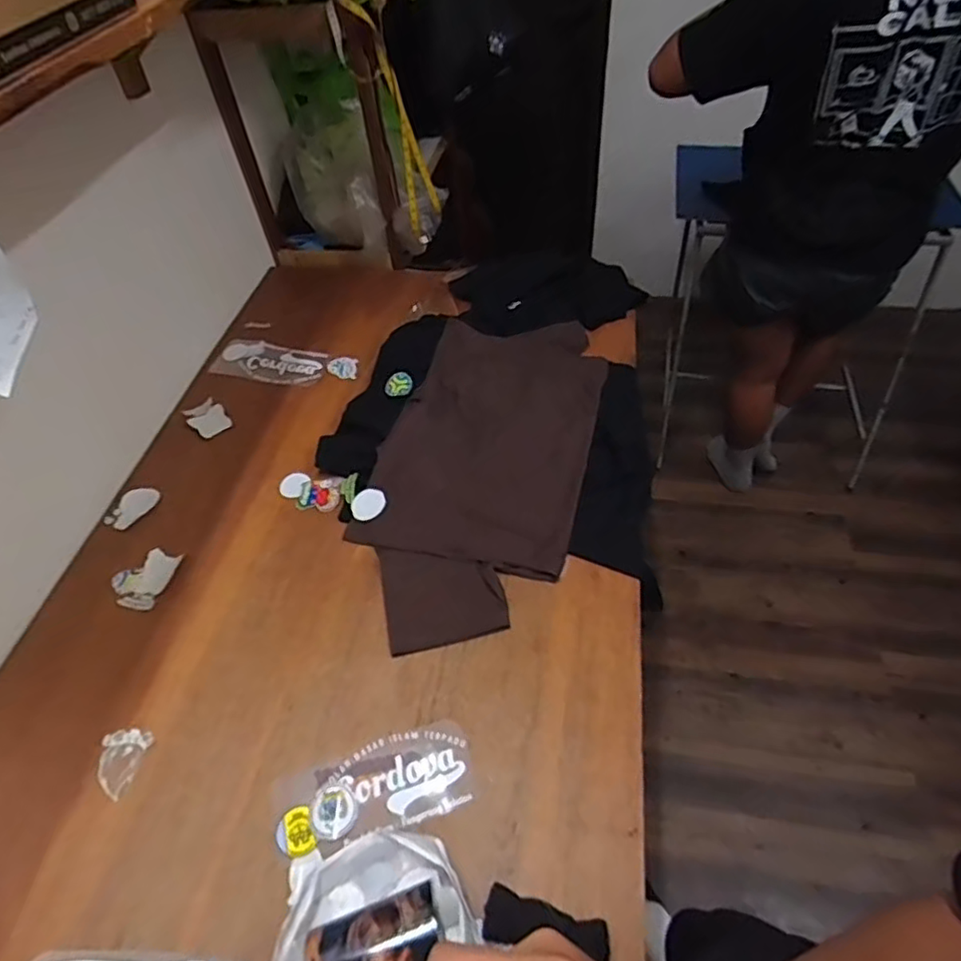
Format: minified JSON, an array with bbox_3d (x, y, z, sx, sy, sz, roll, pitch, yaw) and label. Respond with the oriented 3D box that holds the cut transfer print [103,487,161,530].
[{"bbox_3d":[-0.606,0.047,1.099,0.064,0.005,0.087,21,61,15],"label":"cut transfer print"}]

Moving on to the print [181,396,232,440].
[{"bbox_3d":[-0.533,-0.121,1.232,0.069,0.009,0.108,-30,55,-21],"label":"print"}]

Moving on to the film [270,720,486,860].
[{"bbox_3d":[-0.126,0.379,0.777,0.242,0.009,0.109,-18,51,-10],"label":"film"}]

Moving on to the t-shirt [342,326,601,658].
[{"bbox_3d":[0.007,-0.041,1.094,0.345,0.048,0.711,11,52,13],"label":"t-shirt"}]

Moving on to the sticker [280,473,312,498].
[{"bbox_3d":[-0.331,0.007,1.115,0.050,0.004,0.055,-2,50,2],"label":"sticker"}]

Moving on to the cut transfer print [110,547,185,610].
[{"bbox_3d":[-0.533,0.154,0.998,0.085,0.011,0.101,11,52,13],"label":"cut transfer print"}]

